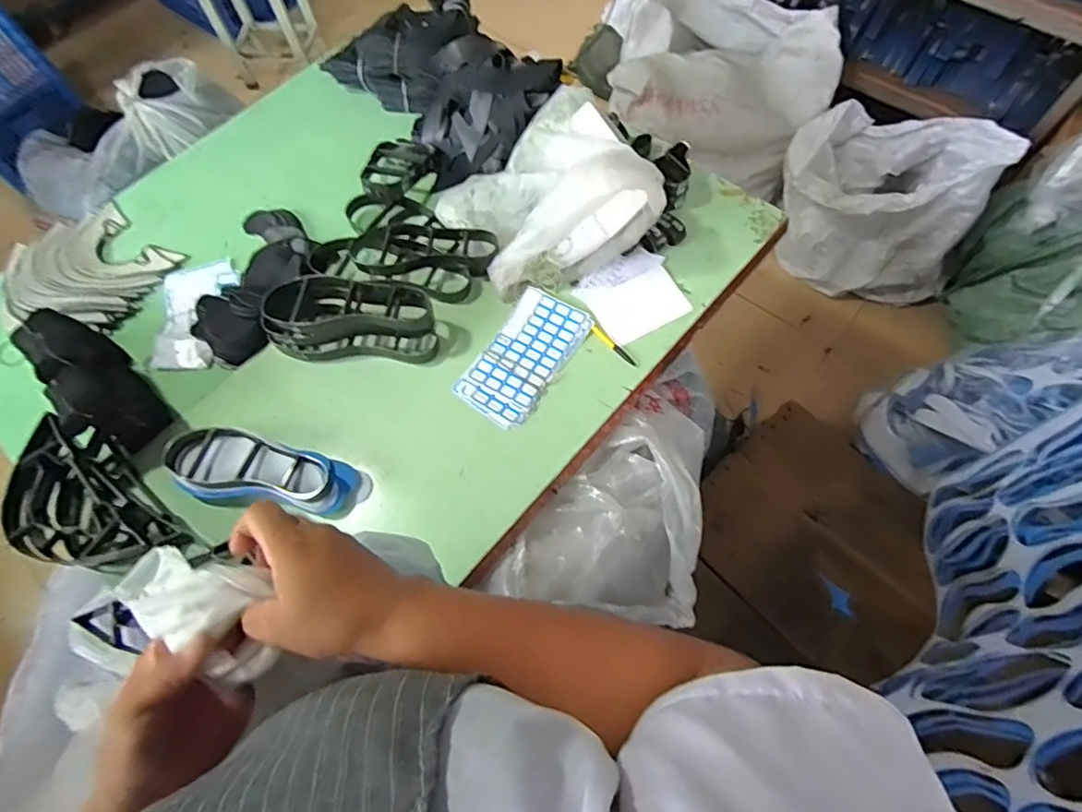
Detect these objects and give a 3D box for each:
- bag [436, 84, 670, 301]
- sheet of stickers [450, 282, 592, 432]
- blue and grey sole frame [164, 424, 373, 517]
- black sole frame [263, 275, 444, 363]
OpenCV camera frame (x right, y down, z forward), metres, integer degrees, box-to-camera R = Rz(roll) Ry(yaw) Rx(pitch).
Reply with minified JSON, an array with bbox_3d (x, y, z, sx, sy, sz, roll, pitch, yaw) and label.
[{"bbox_3d":[0.011,-0.363,0.926,0.310,0.170,0.287,-36,80,-8],"label":"bag"},{"bbox_3d":[-0.028,-0.083,0.930,0.130,0.006,0.240,31,73,11],"label":"sheet of stickers"},{"bbox_3d":[-0.398,0.103,0.830,0.284,0.080,0.108,13,78,2],"label":"blue and grey sole frame"},{"bbox_3d":[-0.311,-0.155,0.906,0.275,0.090,0.147,1,78,0],"label":"black sole frame"}]

